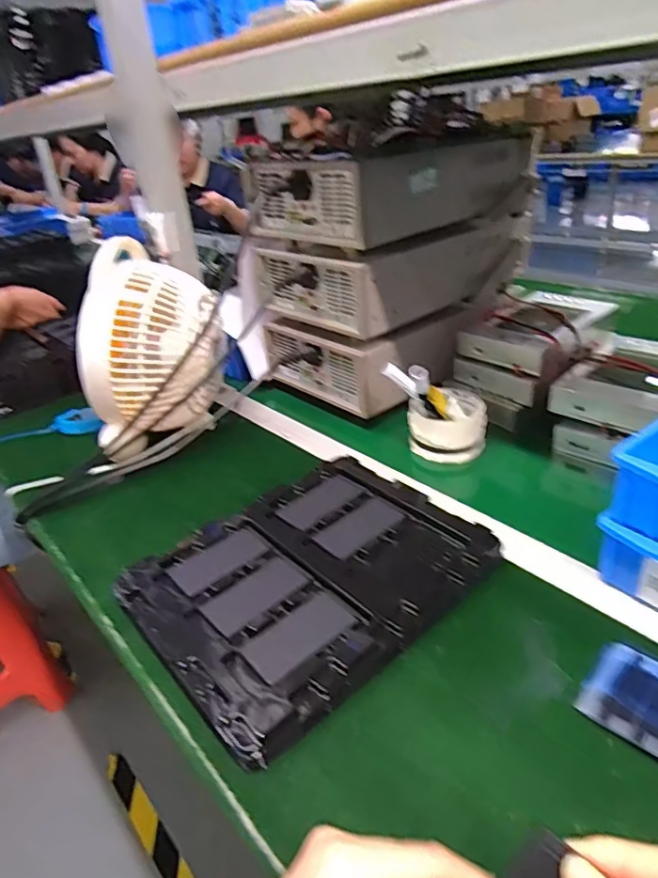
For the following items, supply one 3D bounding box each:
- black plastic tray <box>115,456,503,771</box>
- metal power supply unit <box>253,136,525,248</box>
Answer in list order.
[{"bbox_3d":[-0.016,0.113,0.491,0.271,0.023,0.213,-28,36,-32],"label":"black plastic tray"},{"bbox_3d":[0.088,-0.339,0.743,0.327,0.094,0.208,-27,36,-31],"label":"metal power supply unit"}]

